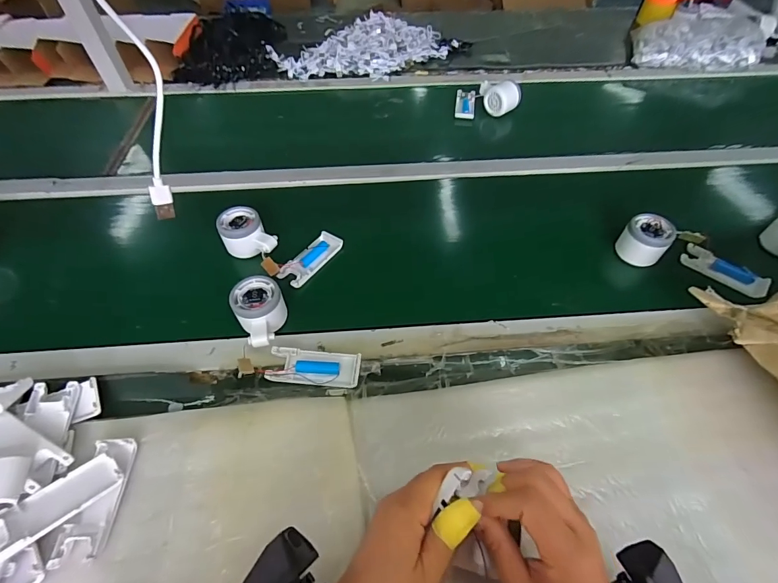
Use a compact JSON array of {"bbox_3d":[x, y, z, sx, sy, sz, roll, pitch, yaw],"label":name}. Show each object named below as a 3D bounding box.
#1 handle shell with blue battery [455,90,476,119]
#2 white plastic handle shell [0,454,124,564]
[{"bbox_3d":[0.165,-0.404,0.828,0.040,0.016,0.097,8,51,5],"label":"handle shell with blue battery"},{"bbox_3d":[-0.299,0.189,0.342,0.043,0.016,0.099,35,45,25],"label":"white plastic handle shell"}]

